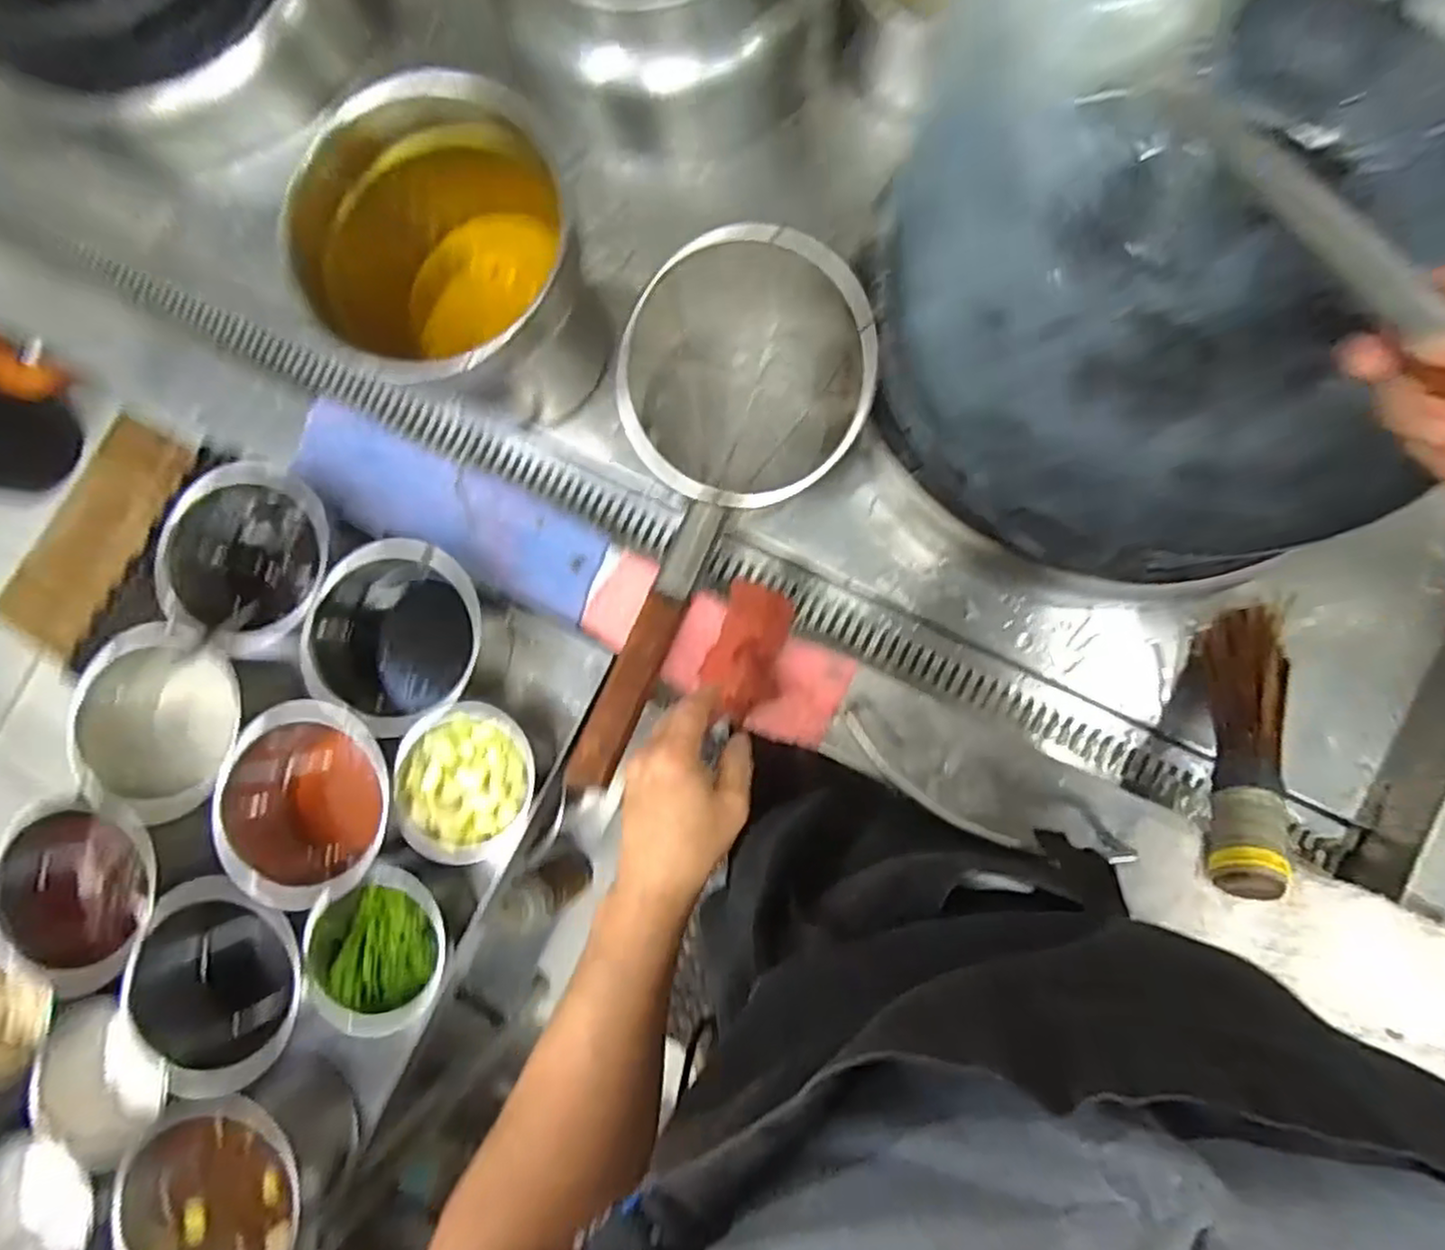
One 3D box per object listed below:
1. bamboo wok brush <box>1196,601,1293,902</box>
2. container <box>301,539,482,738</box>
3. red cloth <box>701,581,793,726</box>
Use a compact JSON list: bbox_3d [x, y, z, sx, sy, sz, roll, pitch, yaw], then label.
[{"bbox_3d":[0.438,0.099,0.605,0.056,0.054,0.253,19,60,7],"label":"bamboo wok brush"},{"bbox_3d":[-0.288,0.014,0.663,0.160,0.097,0.154,-14,83,4],"label":"container"},{"bbox_3d":[0.021,0.024,0.622,0.067,0.047,0.111,25,87,8],"label":"red cloth"}]

